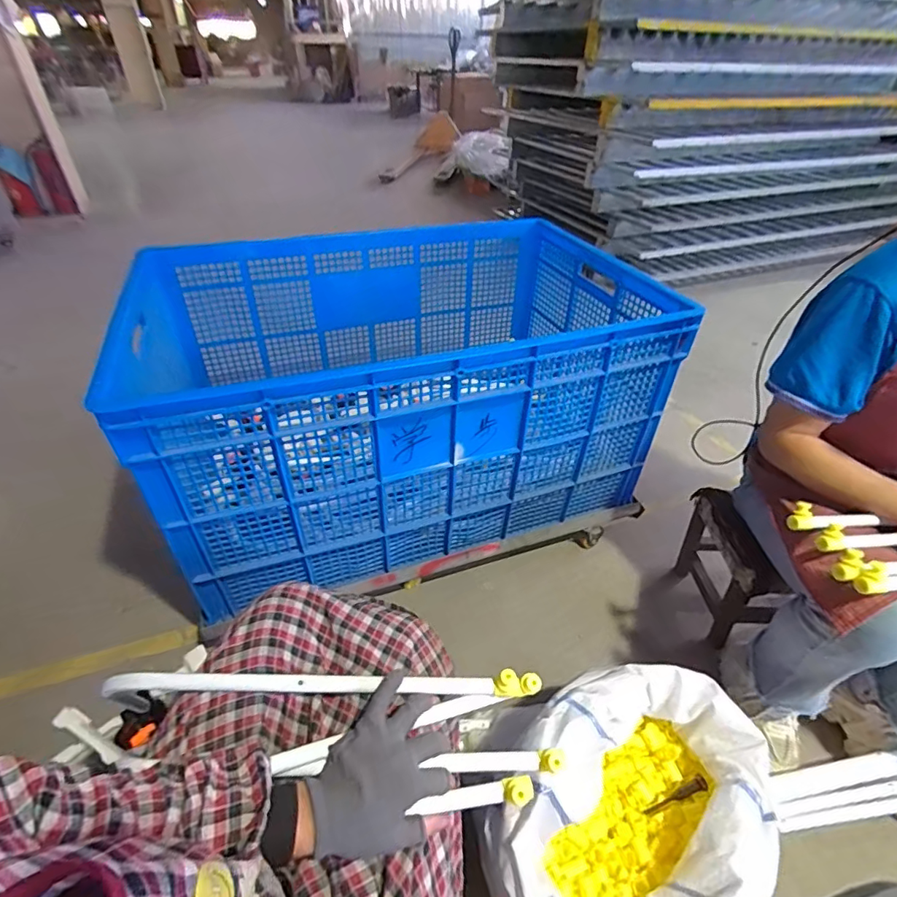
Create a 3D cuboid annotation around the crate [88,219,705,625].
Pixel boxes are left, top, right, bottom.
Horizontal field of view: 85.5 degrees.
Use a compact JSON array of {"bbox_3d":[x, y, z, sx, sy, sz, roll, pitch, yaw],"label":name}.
[{"bbox_3d":[-0.092,-0.163,1.158,1.022,0.492,0.682,-13,40,-19],"label":"crate"}]

